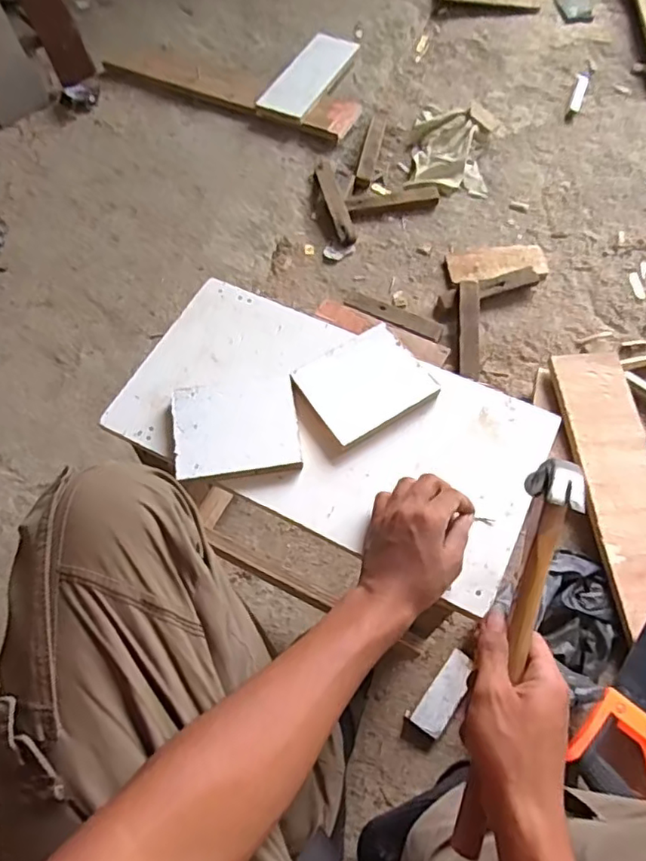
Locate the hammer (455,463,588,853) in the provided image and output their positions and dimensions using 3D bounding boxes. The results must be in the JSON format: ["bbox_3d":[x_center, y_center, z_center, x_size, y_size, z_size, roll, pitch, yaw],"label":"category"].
[{"bbox_3d":[0.141,0.160,0.431,0.027,0.073,0.283,16,83,10],"label":"hammer"}]

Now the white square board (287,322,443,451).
[{"bbox_3d":[0.043,-0.050,0.603,0.118,0.008,0.102,-31,65,-12],"label":"white square board"}]

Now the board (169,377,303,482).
[{"bbox_3d":[-0.087,-0.004,0.585,0.120,0.010,0.102,-9,63,-1],"label":"board"}]

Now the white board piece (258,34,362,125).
[{"bbox_3d":[-0.021,-0.723,1.182,0.109,0.020,0.276,24,65,12],"label":"white board piece"}]

